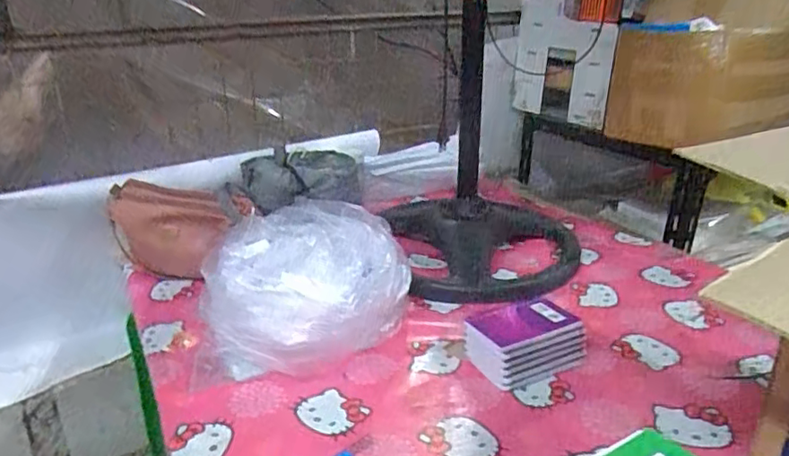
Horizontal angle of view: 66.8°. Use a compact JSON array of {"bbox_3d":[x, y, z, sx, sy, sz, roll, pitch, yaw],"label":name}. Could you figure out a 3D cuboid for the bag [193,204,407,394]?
[{"bbox_3d":[-0.124,0.085,0.833,0.260,0.147,0.258,4,23,12],"label":"bag"}]

